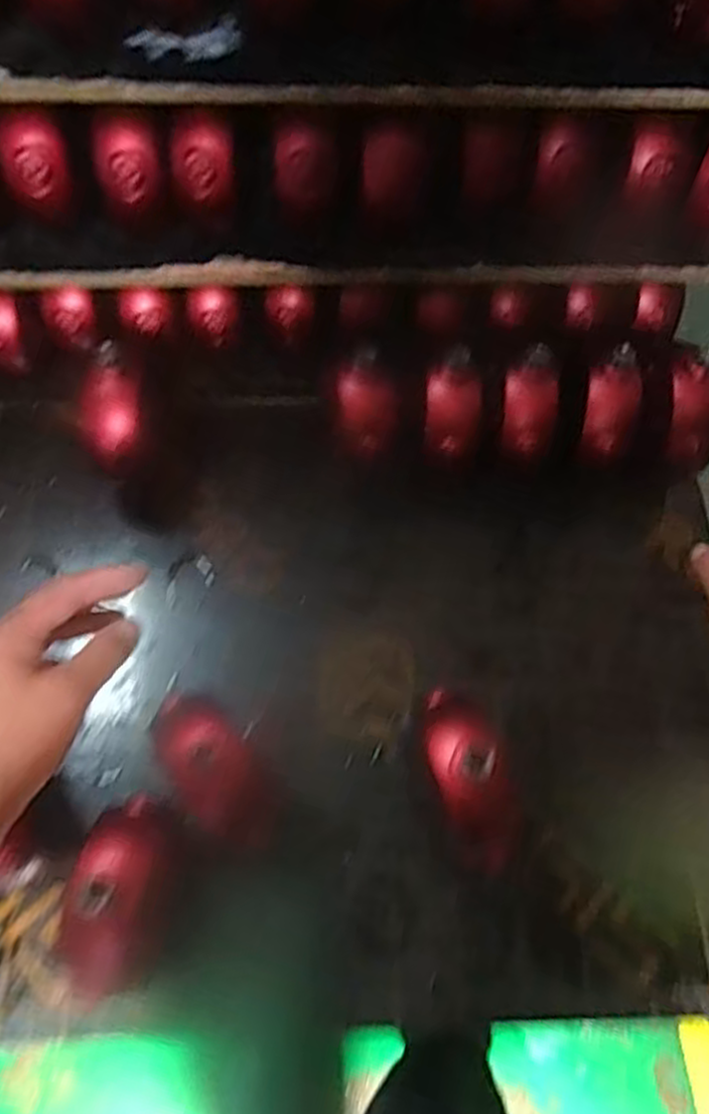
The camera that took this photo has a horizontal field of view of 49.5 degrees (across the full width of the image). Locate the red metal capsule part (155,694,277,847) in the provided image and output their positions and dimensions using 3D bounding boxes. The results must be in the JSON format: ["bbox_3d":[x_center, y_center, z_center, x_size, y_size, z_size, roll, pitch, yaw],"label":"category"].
[{"bbox_3d":[-0.104,0.167,0.594,0.057,0.052,0.130,-34,93,-16],"label":"red metal capsule part"}]

